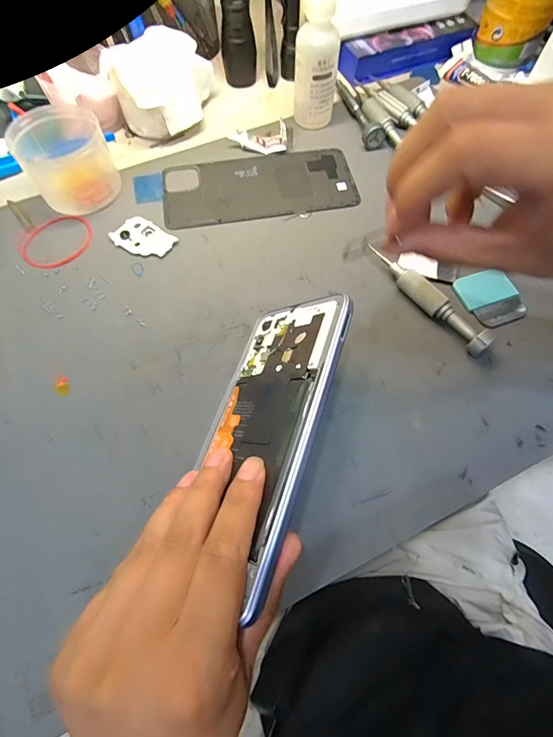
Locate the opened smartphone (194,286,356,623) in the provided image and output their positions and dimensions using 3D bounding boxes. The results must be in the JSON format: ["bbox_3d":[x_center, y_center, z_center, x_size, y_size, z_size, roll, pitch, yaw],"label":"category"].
[{"bbox_3d":[-0.008,0.027,0.194,0.076,0.005,0.149,-9,53,44],"label":"opened smartphone"}]

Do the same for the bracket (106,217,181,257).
[{"bbox_3d":[-0.101,-0.099,0.283,0.043,0.004,0.030,33,70,14],"label":"bracket"}]

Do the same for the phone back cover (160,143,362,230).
[{"bbox_3d":[-0.015,-0.154,0.310,0.155,0.004,0.078,-10,66,-4],"label":"phone back cover"}]

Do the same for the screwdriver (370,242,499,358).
[{"bbox_3d":[0.102,-0.049,0.252,0.013,0.015,0.102,-35,70,-14],"label":"screwdriver"}]

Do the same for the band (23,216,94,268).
[{"bbox_3d":[-0.167,-0.098,0.284,0.053,0.004,0.049,0,66,0],"label":"band"}]

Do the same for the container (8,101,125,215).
[{"bbox_3d":[-0.163,-0.164,0.291,0.063,0.043,0.068,0,66,0],"label":"container"}]

